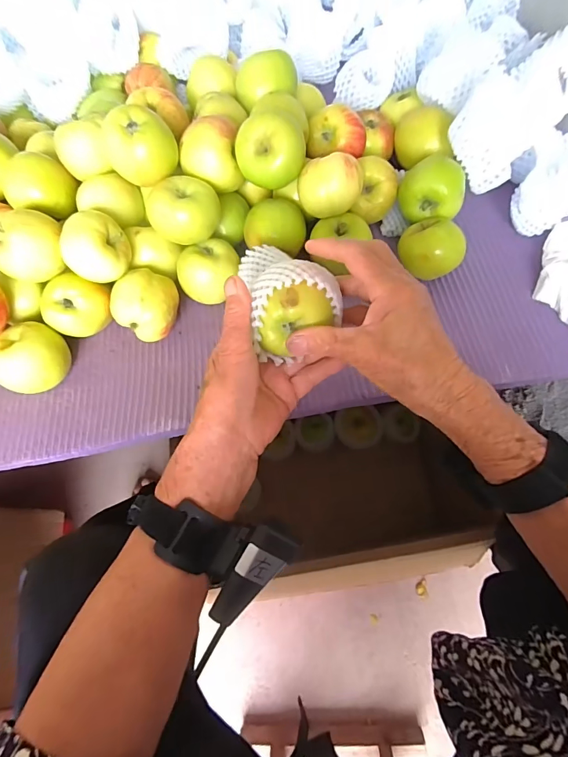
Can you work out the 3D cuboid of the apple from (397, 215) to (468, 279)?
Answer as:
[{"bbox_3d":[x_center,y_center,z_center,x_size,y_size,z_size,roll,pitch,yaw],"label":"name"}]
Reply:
[{"bbox_3d":[0.148,-0.128,0.403,0.063,0.046,0.055,22,67,10],"label":"apple"}]

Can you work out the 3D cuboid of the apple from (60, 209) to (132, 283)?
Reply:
[{"bbox_3d":[-0.173,-0.120,0.363,0.056,0.048,0.052,-11,65,-5],"label":"apple"}]

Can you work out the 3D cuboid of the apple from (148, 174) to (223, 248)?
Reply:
[{"bbox_3d":[-0.092,-0.155,0.374,0.052,0.051,0.052,0,65,0],"label":"apple"}]

